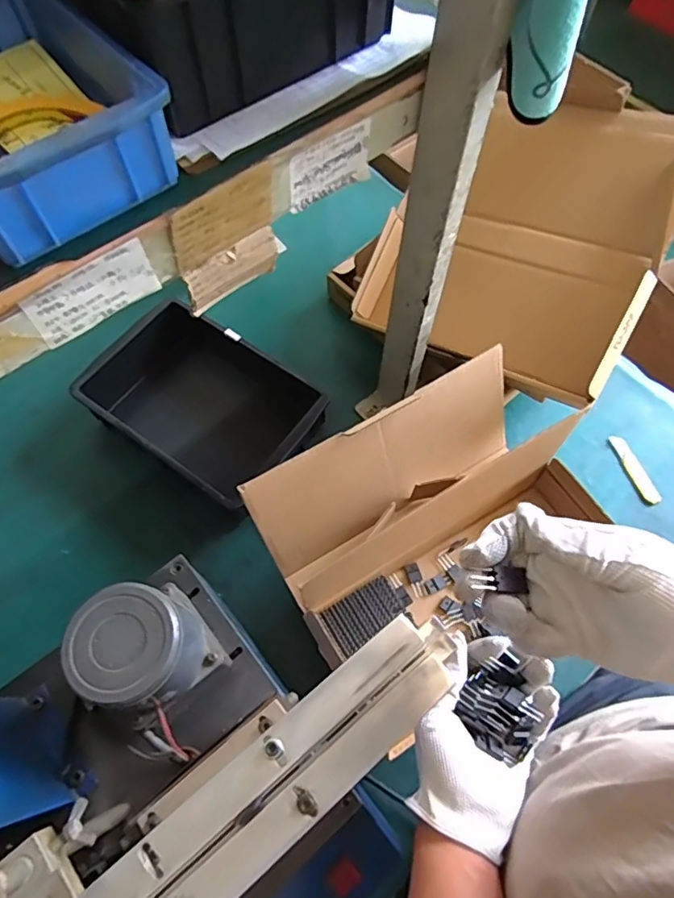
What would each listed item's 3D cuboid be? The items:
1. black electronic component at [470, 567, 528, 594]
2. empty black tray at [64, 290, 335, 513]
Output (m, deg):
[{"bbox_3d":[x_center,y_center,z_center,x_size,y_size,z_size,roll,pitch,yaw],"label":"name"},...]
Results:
[{"bbox_3d":[0.097,0.079,0.321,0.037,0.005,0.015,2,63,-23],"label":"black electronic component"},{"bbox_3d":[-0.185,-0.066,0.725,0.293,0.092,0.191,32,68,13],"label":"empty black tray"}]

